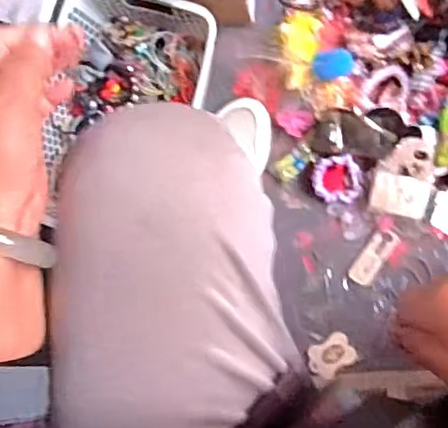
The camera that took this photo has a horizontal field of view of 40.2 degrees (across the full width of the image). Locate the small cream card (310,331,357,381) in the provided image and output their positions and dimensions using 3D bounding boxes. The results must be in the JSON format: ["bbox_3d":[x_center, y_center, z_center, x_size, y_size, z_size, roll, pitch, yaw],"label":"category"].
[{"bbox_3d":[0.134,0.177,0.765,0.060,0.005,0.044,-36,67,14],"label":"small cream card"}]

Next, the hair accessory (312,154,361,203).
[{"bbox_3d":[0.141,-0.044,0.767,0.058,0.013,0.059,-5,108,3],"label":"hair accessory"}]

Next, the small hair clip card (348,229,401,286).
[{"bbox_3d":[0.188,0.054,0.771,0.029,0.015,0.075,34,95,8],"label":"small hair clip card"}]

